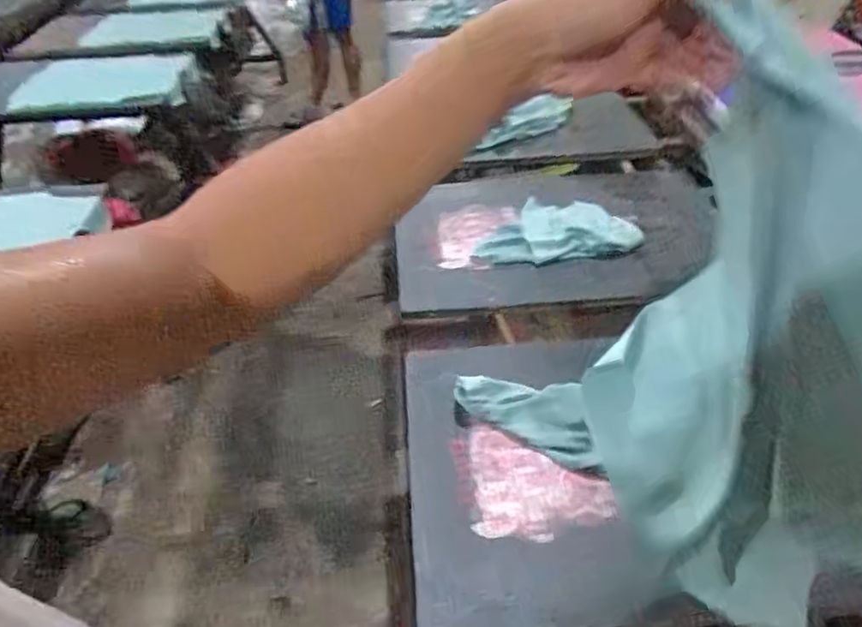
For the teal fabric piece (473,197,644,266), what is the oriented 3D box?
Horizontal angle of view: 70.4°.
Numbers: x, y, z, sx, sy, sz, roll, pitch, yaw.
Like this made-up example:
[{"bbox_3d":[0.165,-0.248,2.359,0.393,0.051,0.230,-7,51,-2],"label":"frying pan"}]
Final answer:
[{"bbox_3d":[0.211,-0.155,1.111,0.285,0.044,0.198,-9,41,-7],"label":"teal fabric piece"}]

